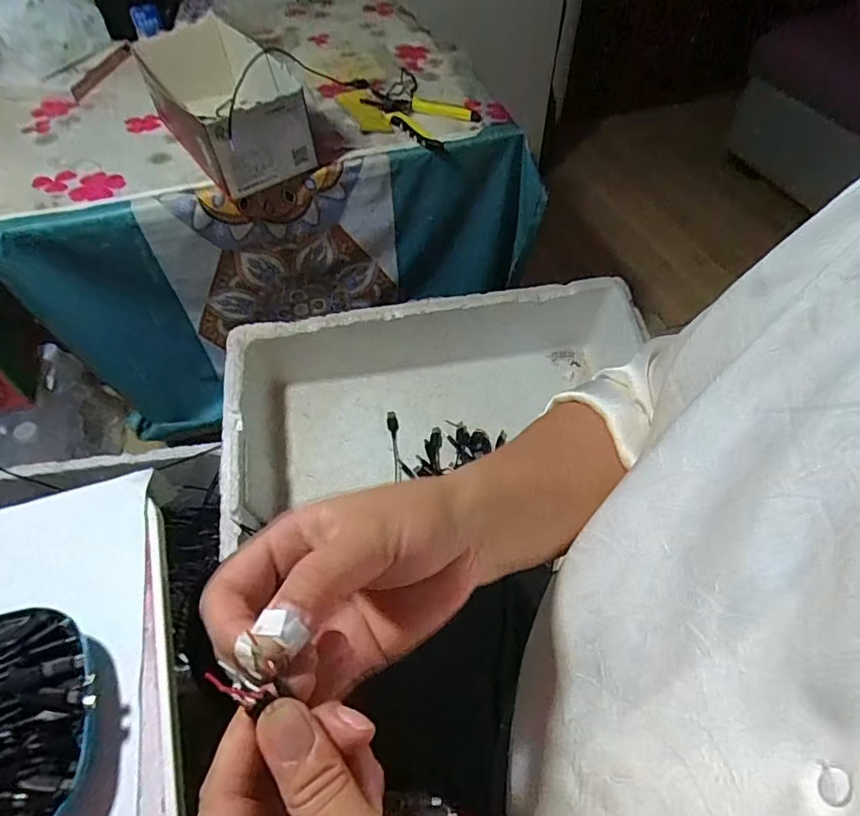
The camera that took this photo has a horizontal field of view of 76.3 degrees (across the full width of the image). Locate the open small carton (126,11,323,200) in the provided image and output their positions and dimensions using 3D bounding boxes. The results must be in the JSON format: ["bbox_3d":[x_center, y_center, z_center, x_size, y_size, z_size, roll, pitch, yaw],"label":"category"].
[{"bbox_3d":[-0.262,-0.393,0.711,0.133,0.109,0.268,-29,59,-20],"label":"open small carton"}]

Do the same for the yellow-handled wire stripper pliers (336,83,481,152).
[{"bbox_3d":[-0.038,-0.411,0.766,0.186,0.020,0.108,21,56,15],"label":"yellow-handled wire stripper pliers"}]

